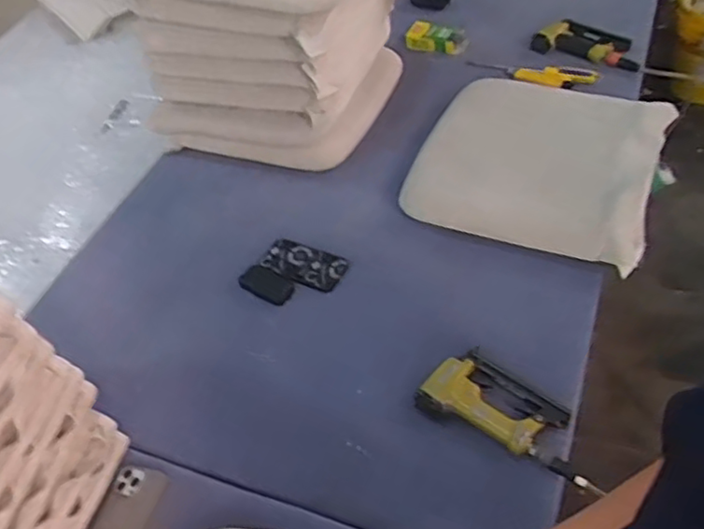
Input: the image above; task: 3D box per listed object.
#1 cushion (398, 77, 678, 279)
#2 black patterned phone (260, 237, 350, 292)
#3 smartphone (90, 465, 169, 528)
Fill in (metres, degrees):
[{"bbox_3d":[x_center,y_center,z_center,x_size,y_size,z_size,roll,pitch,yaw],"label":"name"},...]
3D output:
[{"bbox_3d":[0.372,-0.227,1.271,0.414,0.072,0.427,14,52,22],"label":"cushion"},{"bbox_3d":[-0.091,-0.002,1.257,0.163,0.013,0.087,14,52,21],"label":"black patterned phone"},{"bbox_3d":[-0.337,0.375,0.957,0.080,0.011,0.163,9,50,17],"label":"smartphone"}]

